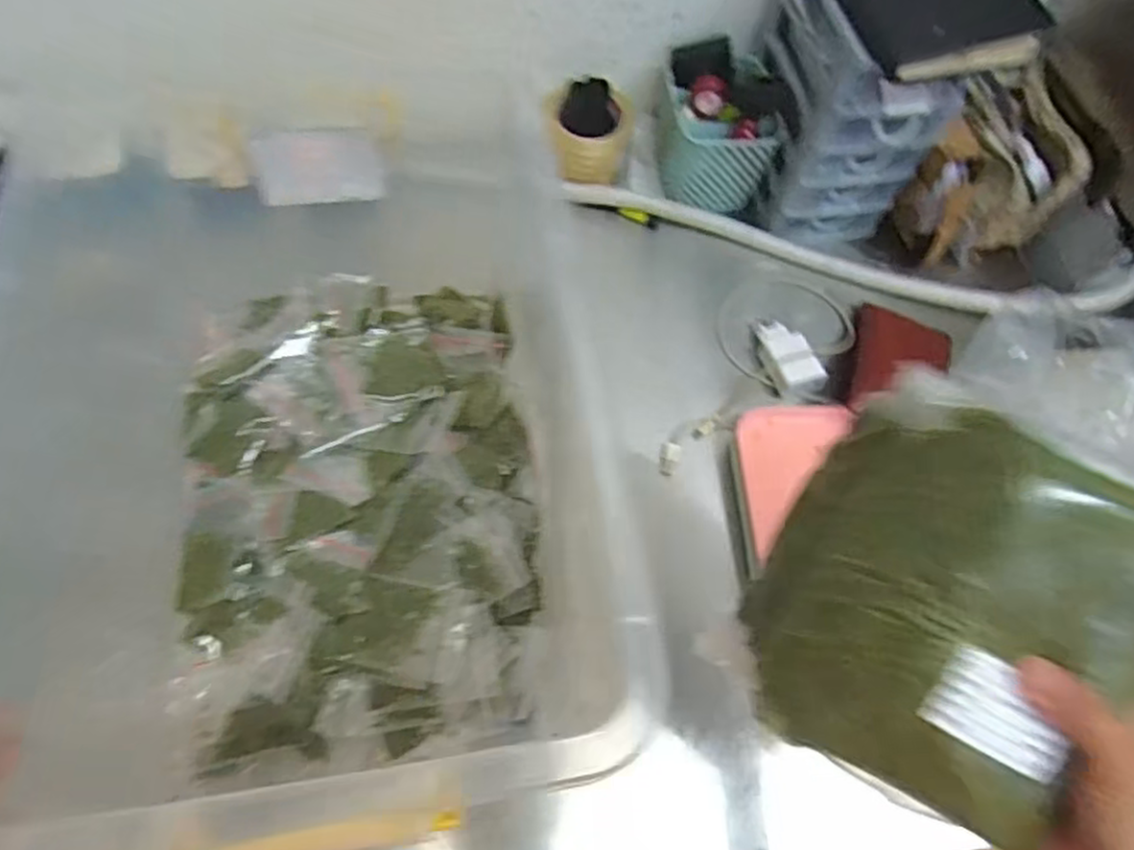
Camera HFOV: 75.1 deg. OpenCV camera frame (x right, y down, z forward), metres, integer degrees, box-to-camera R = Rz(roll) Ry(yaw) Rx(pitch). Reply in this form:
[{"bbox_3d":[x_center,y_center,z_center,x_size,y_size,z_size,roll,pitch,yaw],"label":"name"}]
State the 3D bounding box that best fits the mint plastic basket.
[{"bbox_3d":[0.161,-0.323,0.804,0.144,0.126,0.131,4,65,0],"label":"mint plastic basket"}]

